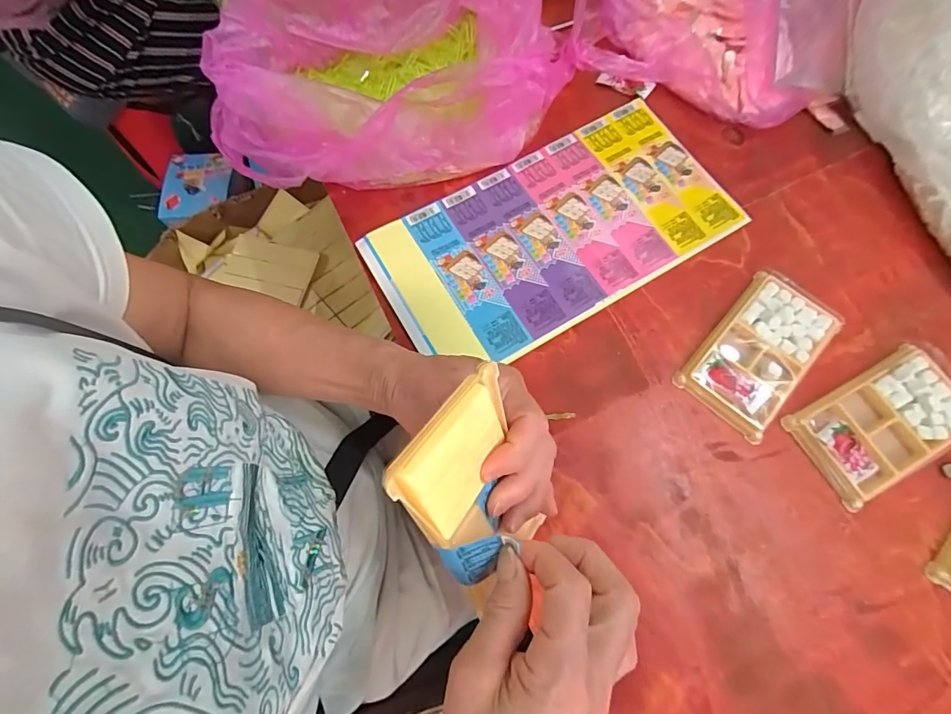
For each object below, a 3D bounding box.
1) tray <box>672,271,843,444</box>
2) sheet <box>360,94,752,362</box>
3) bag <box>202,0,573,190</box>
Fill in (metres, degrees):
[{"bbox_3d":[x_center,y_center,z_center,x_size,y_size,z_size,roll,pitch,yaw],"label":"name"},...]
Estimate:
[{"bbox_3d":[0.241,-0.005,0.379,0.077,0.014,0.136,41,77,13],"label":"tray"},{"bbox_3d":[0.076,-0.119,0.426,0.331,0.007,0.177,-30,73,-9],"label":"sheet"},{"bbox_3d":[-0.083,-0.277,0.433,0.351,0.092,0.191,-7,71,-1],"label":"bag"}]

